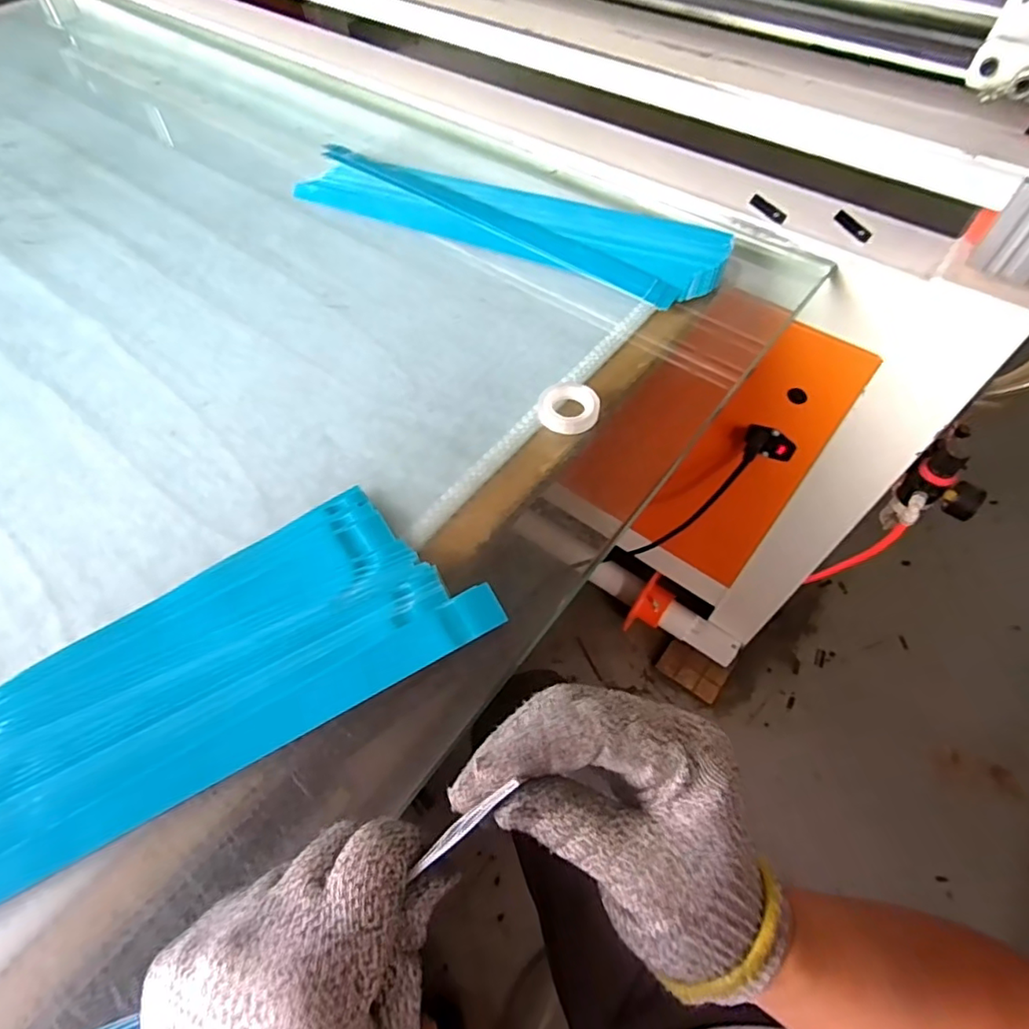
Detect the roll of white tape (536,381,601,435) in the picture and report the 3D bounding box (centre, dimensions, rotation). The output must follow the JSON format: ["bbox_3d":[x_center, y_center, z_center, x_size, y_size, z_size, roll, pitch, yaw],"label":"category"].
[{"bbox_3d":[0.039,-0.077,0.418,0.044,0.013,0.038,3,56,2],"label":"roll of white tape"}]

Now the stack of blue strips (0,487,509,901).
[{"bbox_3d":[-0.207,0.101,0.299,0.379,0.014,0.120,-26,60,-17],"label":"stack of blue strips"}]

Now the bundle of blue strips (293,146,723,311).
[{"bbox_3d":[-0.008,-0.277,0.545,0.402,0.020,0.097,24,59,16],"label":"bundle of blue strips"}]

